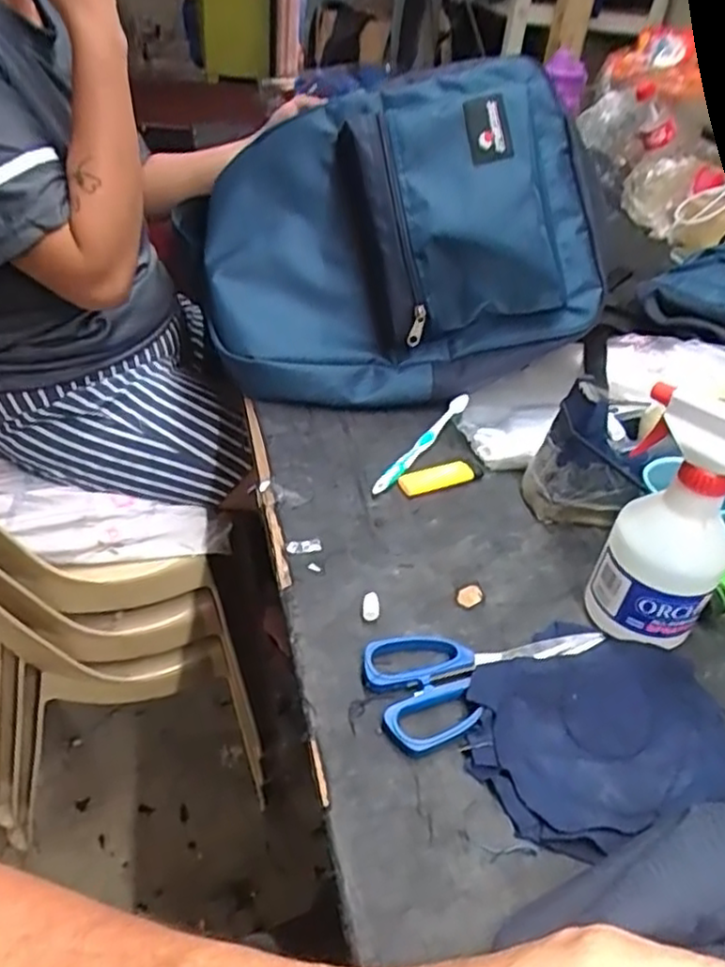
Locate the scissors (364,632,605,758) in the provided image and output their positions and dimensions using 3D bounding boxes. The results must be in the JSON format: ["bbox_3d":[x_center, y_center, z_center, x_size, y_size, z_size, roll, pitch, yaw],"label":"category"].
[{"bbox_3d":[0.086,0.123,0.484,0.171,0.013,0.080,-14,44,-22],"label":"scissors"}]

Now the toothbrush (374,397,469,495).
[{"bbox_3d":[0.058,-0.041,0.671,0.013,0.016,0.173,26,44,22],"label":"toothbrush"}]

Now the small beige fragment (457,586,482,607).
[{"bbox_3d":[0.083,0.086,0.539,0.023,0.004,0.016,-23,48,-31],"label":"small beige fragment"}]

